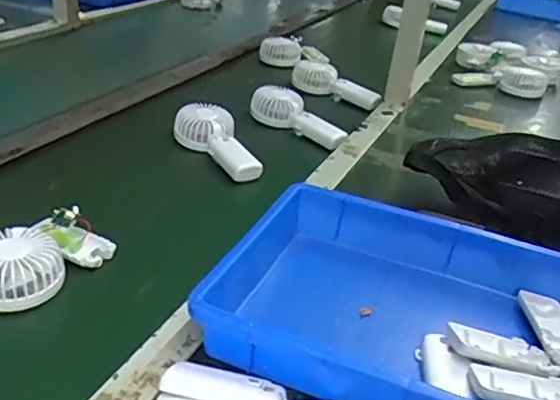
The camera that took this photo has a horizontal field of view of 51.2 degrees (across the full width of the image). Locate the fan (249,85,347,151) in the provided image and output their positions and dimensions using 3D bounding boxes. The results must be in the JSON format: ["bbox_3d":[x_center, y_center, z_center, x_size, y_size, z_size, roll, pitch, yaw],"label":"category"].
[{"bbox_3d":[0.032,-0.138,0.955,0.077,0.044,0.179,-19,42,-36],"label":"fan"}]

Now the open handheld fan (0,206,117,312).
[{"bbox_3d":[-0.235,0.050,0.572,0.074,0.052,0.138,18,31,19],"label":"open handheld fan"}]

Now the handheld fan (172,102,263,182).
[{"bbox_3d":[-0.093,-0.083,0.845,0.088,0.051,0.178,-8,36,-24],"label":"handheld fan"}]

